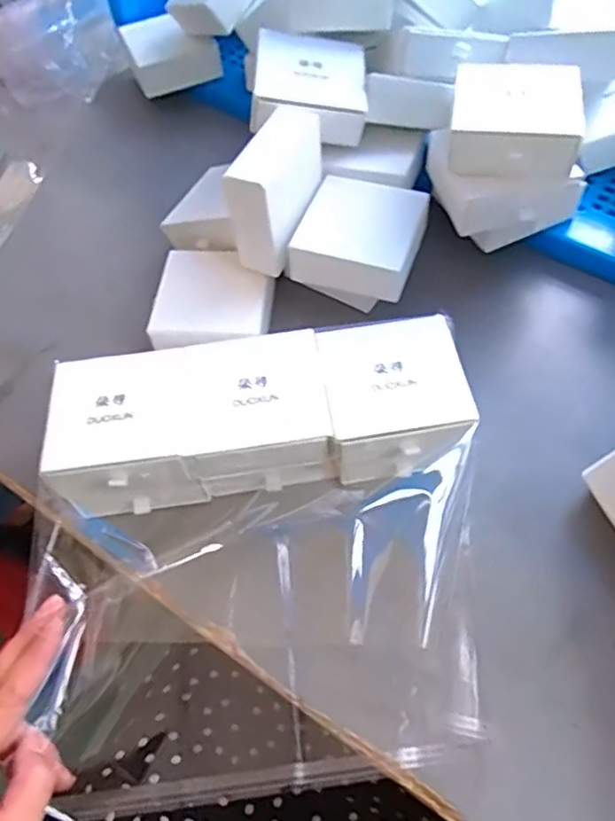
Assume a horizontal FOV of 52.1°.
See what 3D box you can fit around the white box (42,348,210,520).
[{"bbox_3d":[-0.128,0.018,0.442,0.087,0.066,0.091,-12,58,-4],"label":"white box"}]

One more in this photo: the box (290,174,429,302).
[{"bbox_3d":[0.044,-0.142,0.518,0.098,0.039,0.097,13,60,11],"label":"box"}]

